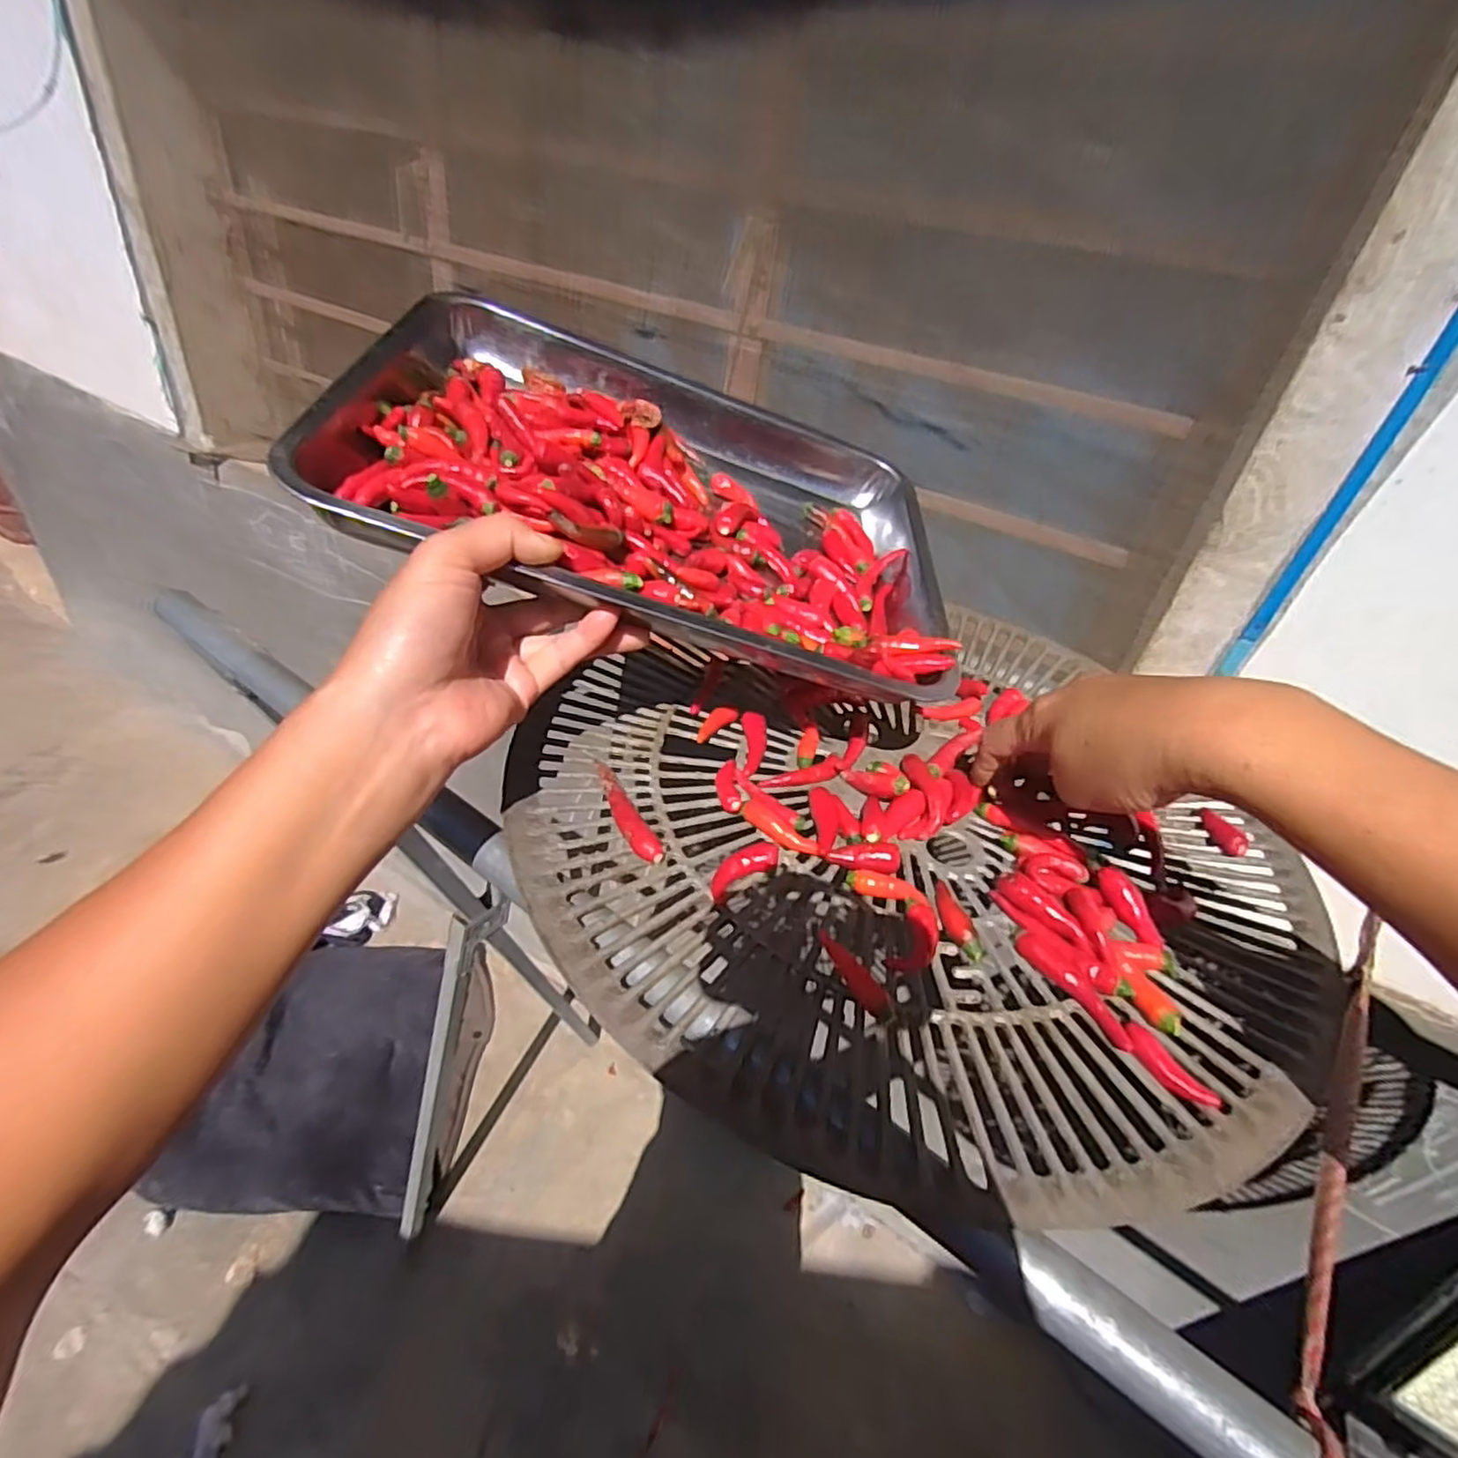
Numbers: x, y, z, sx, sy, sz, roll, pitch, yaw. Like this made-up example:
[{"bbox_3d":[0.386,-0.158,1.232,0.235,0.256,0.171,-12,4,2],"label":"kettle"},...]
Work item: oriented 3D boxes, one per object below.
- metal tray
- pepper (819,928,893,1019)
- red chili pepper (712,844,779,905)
[{"bbox_3d":[-0.036,-0.149,0.425,0.337,0.037,0.278,16,44,-15],"label":"metal tray"},{"bbox_3d":[0.055,0.110,0.313,0.012,0.012,0.050,-8,34,-21],"label":"pepper"},{"bbox_3d":[0.007,0.068,0.347,0.042,0.009,0.015,-30,44,-23],"label":"red chili pepper"}]

